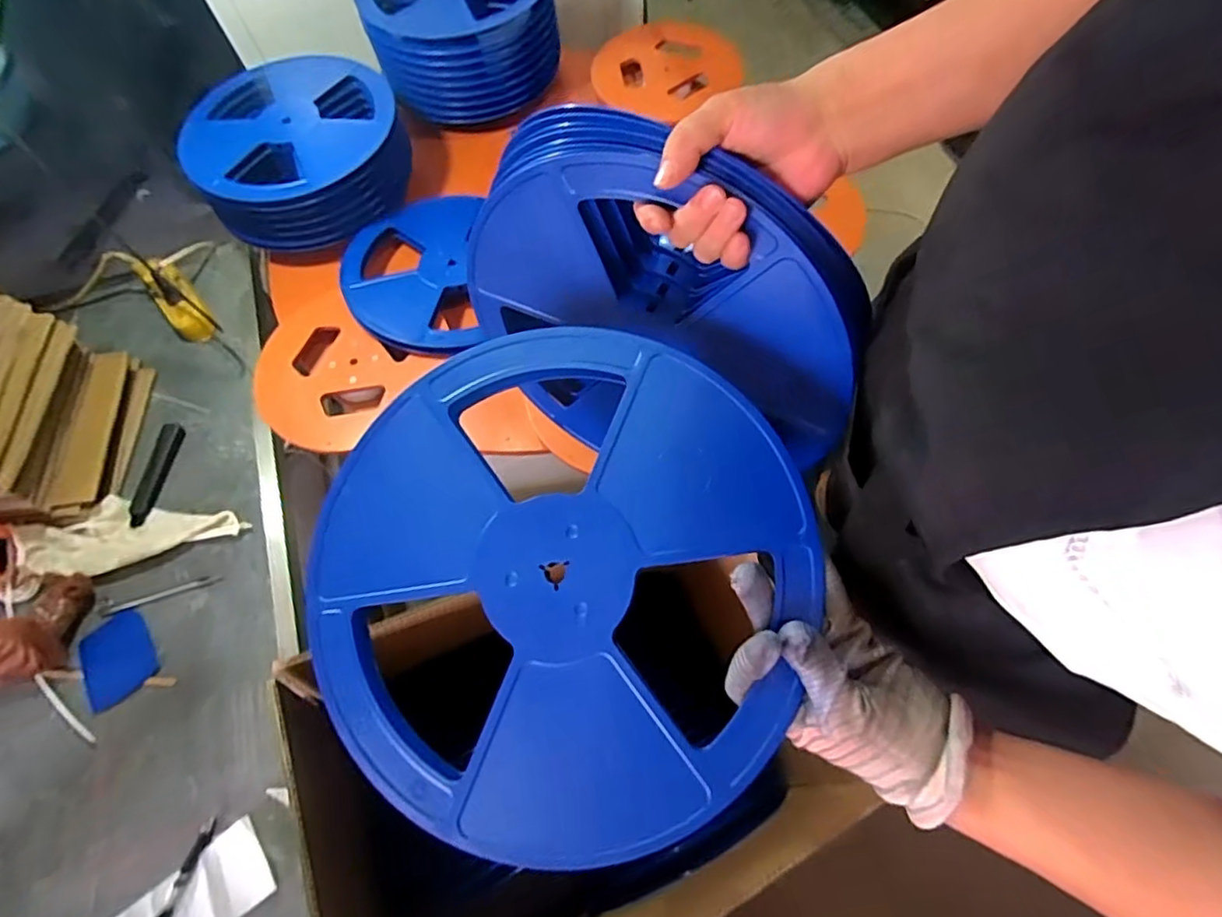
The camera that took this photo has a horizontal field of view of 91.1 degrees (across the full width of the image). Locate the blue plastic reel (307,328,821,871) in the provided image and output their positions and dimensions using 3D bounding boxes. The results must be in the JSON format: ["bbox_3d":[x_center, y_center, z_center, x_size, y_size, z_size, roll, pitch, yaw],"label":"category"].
[{"bbox_3d":[-0.037,0.074,0.375,0.302,0.013,0.313,-1,79,5],"label":"blue plastic reel"}]

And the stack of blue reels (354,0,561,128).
[{"bbox_3d":[-0.256,-0.738,1.011,0.291,0.146,0.281,-21,67,-7],"label":"stack of blue reels"}]

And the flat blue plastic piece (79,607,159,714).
[{"bbox_3d":[-0.619,0.249,0.751,0.086,0.004,0.105,-32,71,-9],"label":"flat blue plastic piece"}]

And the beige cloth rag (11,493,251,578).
[{"bbox_3d":[-0.635,0.088,0.801,0.269,0.036,0.102,-16,66,-6],"label":"beige cloth rag"}]

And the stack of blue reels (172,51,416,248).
[{"bbox_3d":[-0.467,-0.478,0.922,0.298,0.108,0.282,-16,66,-6],"label":"stack of blue reels"}]

